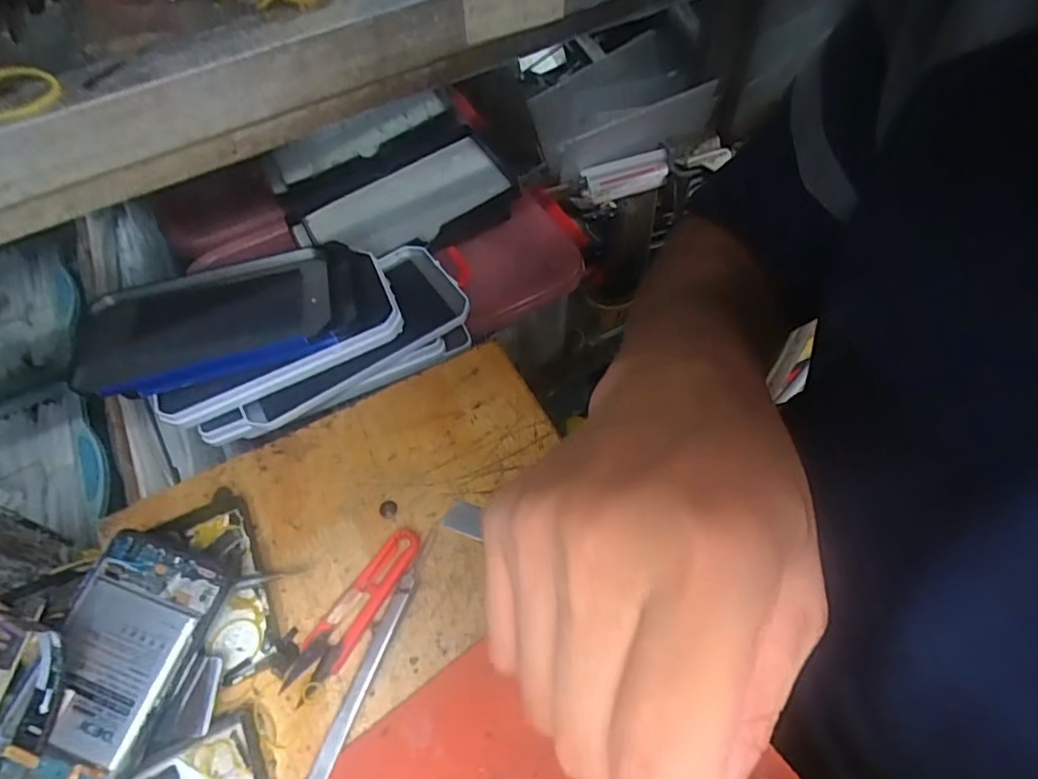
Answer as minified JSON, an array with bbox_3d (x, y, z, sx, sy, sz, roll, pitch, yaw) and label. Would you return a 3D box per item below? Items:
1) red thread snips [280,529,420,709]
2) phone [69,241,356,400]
[{"bbox_3d":[-0.092,0.121,0.329,0.024,0.009,0.100,26,62,18],"label":"red thread snips"},{"bbox_3d":[-0.215,-0.051,0.420,0.189,0.016,0.096,-12,57,-5],"label":"phone"}]

